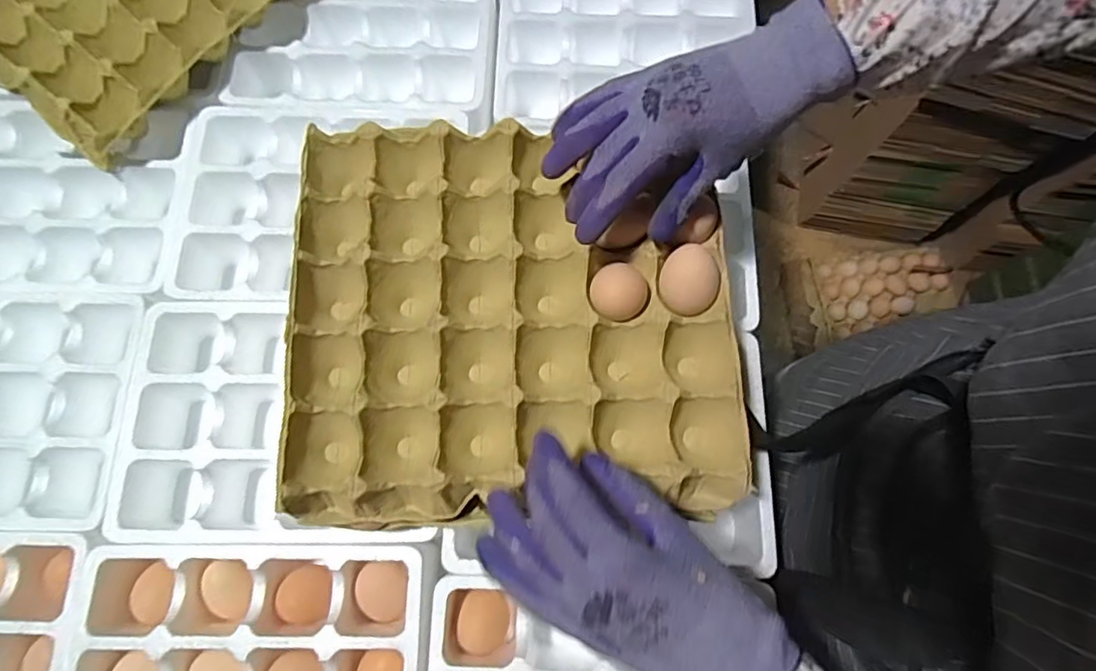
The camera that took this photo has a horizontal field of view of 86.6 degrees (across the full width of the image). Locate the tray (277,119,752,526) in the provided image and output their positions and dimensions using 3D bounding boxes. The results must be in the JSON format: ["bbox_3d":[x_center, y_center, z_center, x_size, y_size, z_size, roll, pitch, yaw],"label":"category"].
[{"bbox_3d":[-0.026,-0.020,0.406,0.290,0.052,0.281,-2,74,-2],"label":"tray"}]

